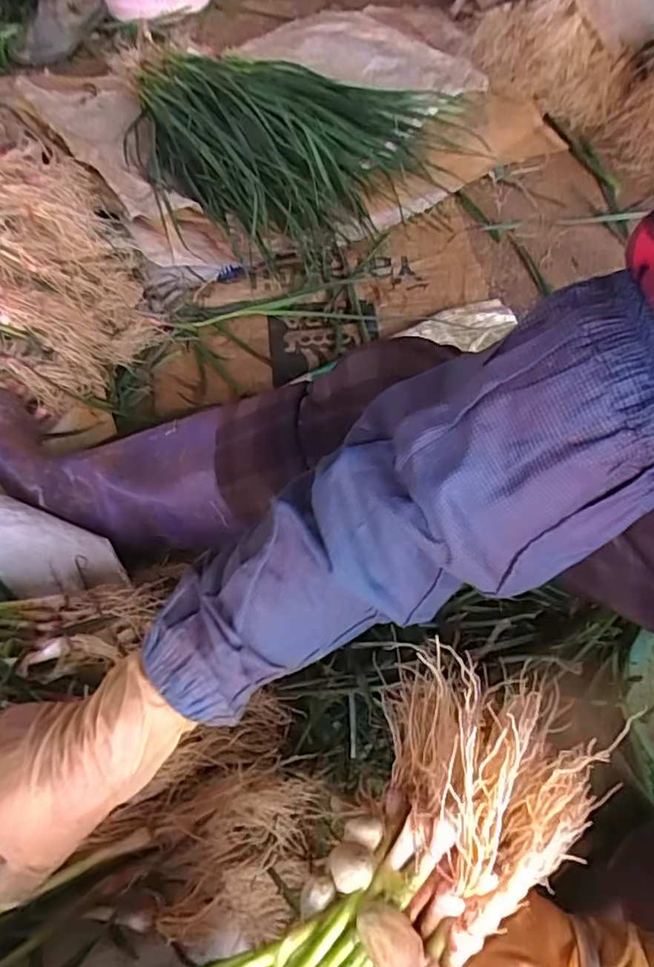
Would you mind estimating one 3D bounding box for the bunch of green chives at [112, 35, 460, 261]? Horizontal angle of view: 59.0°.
[{"bbox_3d":[-0.143,-0.649,1.034,0.602,0.110,0.532,40,65,18],"label":"bunch of green chives"}]

